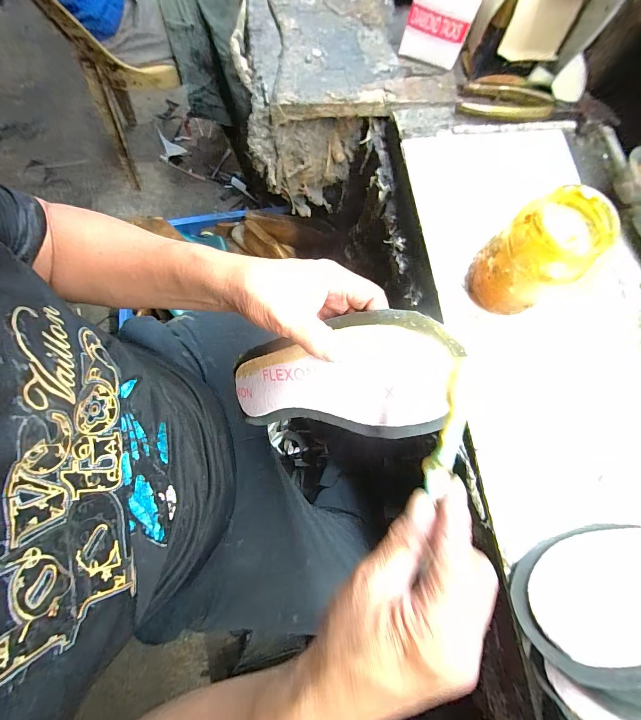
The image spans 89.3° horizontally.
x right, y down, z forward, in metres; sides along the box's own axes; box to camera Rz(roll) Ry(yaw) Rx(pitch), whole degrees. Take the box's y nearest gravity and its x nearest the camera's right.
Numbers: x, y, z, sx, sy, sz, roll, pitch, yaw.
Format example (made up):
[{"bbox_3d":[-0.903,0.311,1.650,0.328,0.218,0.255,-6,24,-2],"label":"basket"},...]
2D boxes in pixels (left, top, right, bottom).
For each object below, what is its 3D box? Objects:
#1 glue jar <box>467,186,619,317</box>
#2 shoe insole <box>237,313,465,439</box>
[{"bbox_3d":[0.191,-0.089,0.303,0.070,0.127,0.066,0,77,0],"label":"glue jar"},{"bbox_3d":[0.001,0.014,0.300,0.225,0.020,0.101,-2,99,29],"label":"shoe insole"}]

